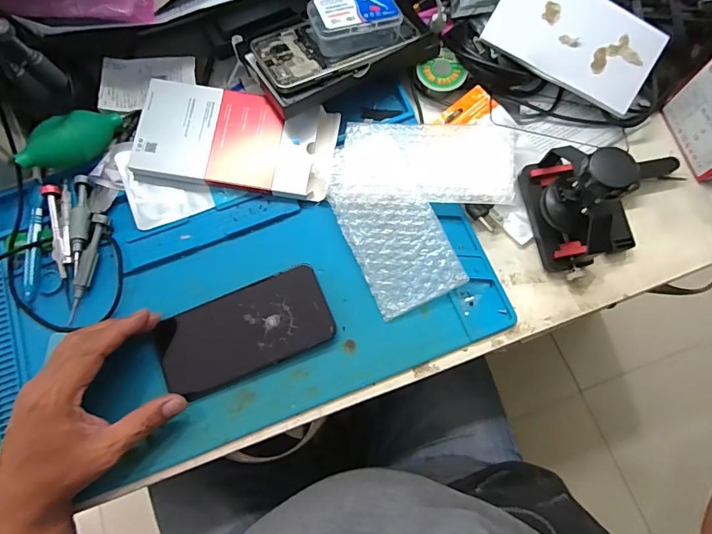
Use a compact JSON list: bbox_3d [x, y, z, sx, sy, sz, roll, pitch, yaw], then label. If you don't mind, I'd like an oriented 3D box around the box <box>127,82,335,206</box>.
[{"bbox_3d":[-0.121,-0.130,0.438,0.197,0.021,0.102,11,74,4],"label":"box"}]

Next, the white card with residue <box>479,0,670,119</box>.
[{"bbox_3d":[0.222,-0.233,0.435,0.164,0.010,0.089,31,97,3],"label":"white card with residue"}]

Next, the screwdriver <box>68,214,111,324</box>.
[{"bbox_3d":[-0.263,-0.001,0.417,0.012,0.012,0.107,10,74,4],"label":"screwdriver"}]

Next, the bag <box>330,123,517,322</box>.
[{"bbox_3d":[0.060,-0.054,0.420,0.171,0.017,0.194,8,79,4],"label":"bag"}]

